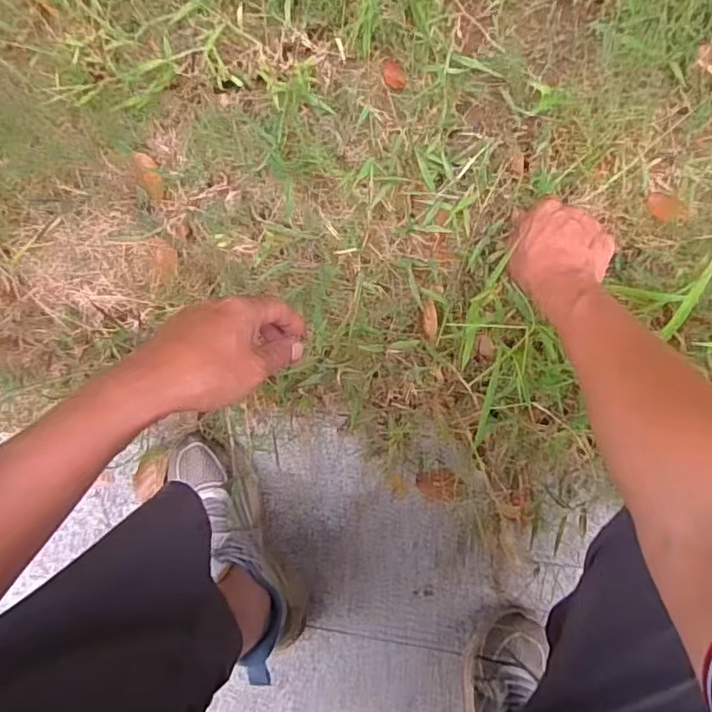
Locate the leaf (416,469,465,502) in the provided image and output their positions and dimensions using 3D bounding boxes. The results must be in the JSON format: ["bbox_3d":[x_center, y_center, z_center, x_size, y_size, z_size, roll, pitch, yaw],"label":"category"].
[{"bbox_3d":[0.099,0.153,0.662,0.054,0.004,0.038,6,98,4],"label":"leaf"}]

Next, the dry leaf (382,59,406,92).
[{"bbox_3d":[0.038,-0.282,0.565,0.020,0.004,0.030,-16,96,7],"label":"dry leaf"}]

